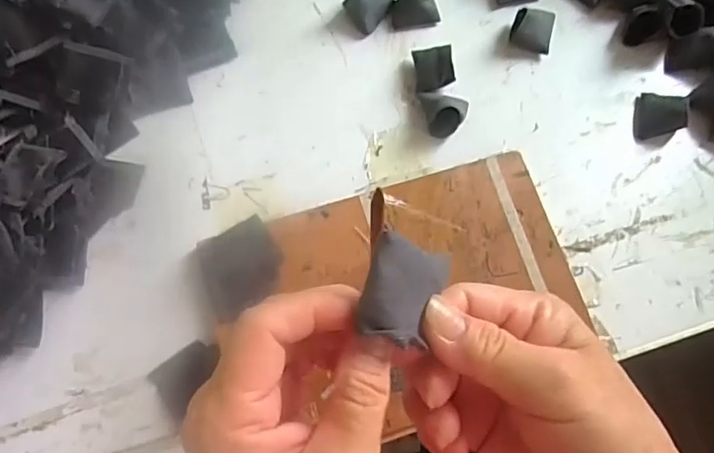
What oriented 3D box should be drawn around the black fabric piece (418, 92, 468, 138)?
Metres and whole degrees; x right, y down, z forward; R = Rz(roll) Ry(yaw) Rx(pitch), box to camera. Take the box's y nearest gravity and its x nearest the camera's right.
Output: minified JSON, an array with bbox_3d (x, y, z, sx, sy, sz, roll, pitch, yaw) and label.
[{"bbox_3d":[0.075,-0.097,0.438,0.038,0.026,0.041,0,74,0],"label":"black fabric piece"}]

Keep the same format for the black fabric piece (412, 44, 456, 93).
[{"bbox_3d":[0.068,-0.136,0.456,0.035,0.023,0.037,-7,74,-2],"label":"black fabric piece"}]

